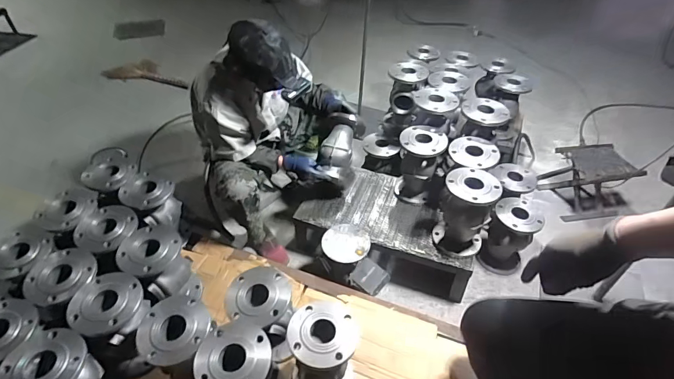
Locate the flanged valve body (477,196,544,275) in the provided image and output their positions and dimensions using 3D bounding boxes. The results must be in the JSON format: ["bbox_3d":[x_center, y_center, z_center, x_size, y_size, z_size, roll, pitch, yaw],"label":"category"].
[{"bbox_3d":[0.673,0.193,1.519,0.170,0.306,0.163,27,48,24],"label":"flanged valve body"}]

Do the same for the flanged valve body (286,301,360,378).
[{"bbox_3d":[-0.037,0.446,1.027,0.168,0.284,0.178,2,43,-1],"label":"flanged valve body"}]

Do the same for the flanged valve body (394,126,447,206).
[{"bbox_3d":[0.327,-0.103,1.538,0.172,0.280,0.202,12,44,10],"label":"flanged valve body"}]

